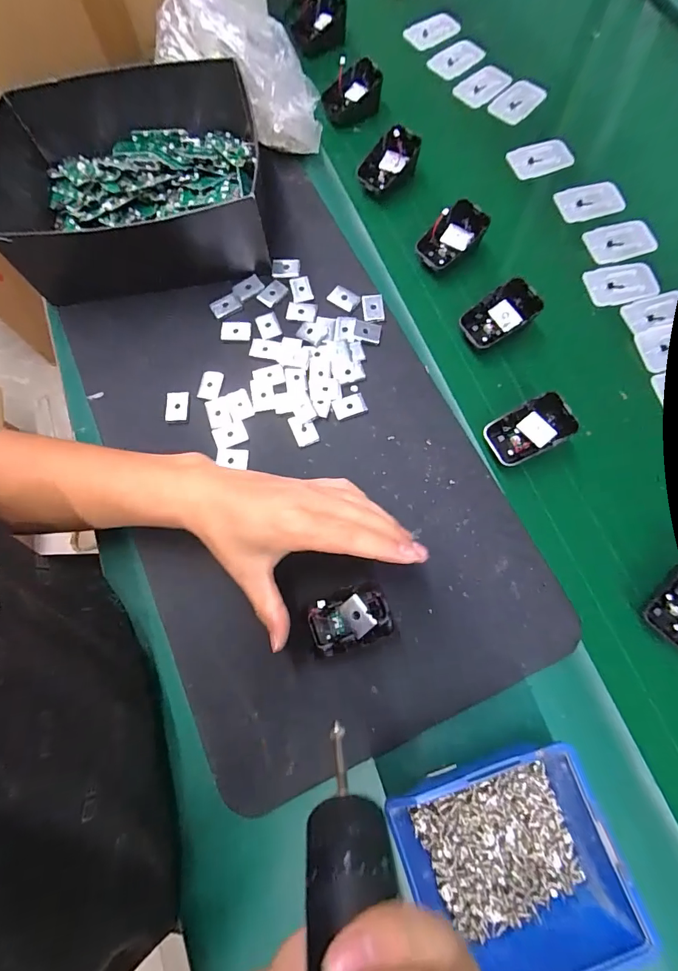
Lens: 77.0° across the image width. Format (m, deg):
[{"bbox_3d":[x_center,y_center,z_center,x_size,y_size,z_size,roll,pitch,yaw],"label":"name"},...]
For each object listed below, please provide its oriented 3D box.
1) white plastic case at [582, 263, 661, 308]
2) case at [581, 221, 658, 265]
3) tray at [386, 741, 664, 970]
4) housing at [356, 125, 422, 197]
[{"bbox_3d":[0.289,-0.207,0.435,0.068,0.006,0.045,-12,75,0],"label":"white plastic case"},{"bbox_3d":[0.301,-0.259,0.452,0.074,0.006,0.044,-16,75,-1],"label":"case"},{"bbox_3d":[0.106,0.235,0.274,0.123,0.060,0.116,-16,74,-2],"label":"tray"},{"bbox_3d":[0.056,-0.355,0.471,0.069,0.015,0.047,-36,100,28],"label":"housing"}]

